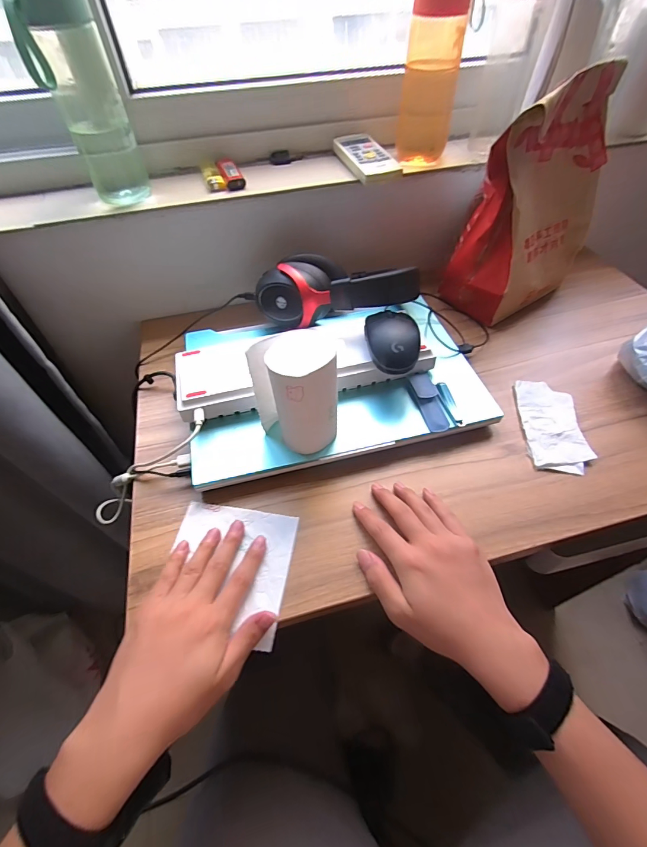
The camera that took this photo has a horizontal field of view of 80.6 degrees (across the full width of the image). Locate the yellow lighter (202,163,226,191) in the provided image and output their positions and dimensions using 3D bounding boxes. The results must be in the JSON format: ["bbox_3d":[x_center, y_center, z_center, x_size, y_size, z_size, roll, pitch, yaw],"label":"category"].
[{"bbox_3d":[-0.153,-0.340,0.527,0.023,0.012,0.070,-17,54,-11],"label":"yellow lighter"}]

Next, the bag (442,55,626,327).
[{"bbox_3d":[0.285,-0.293,0.523,0.198,0.253,0.117,-30,58,-20],"label":"bag"}]

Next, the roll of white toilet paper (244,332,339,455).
[{"bbox_3d":[-0.023,-0.029,0.384,0.074,0.114,0.063,38,63,26],"label":"roll of white toilet paper"}]

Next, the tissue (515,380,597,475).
[{"bbox_3d":[0.272,-0.001,0.456,0.064,0.011,0.131,4,53,4],"label":"tissue"}]

